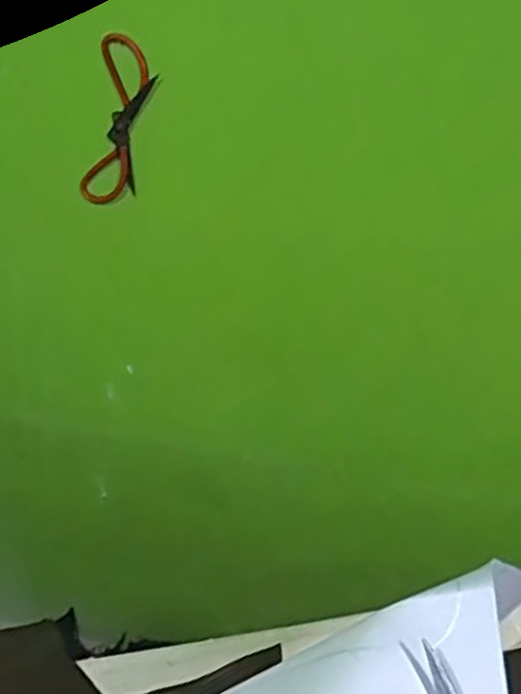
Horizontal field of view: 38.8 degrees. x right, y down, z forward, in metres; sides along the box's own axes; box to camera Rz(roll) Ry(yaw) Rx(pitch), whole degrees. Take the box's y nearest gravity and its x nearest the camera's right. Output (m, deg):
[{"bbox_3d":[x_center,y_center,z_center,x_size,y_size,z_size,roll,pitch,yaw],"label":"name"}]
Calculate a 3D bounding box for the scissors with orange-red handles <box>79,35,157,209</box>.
[{"bbox_3d":[-0.186,-0.288,0.956,0.096,0.213,0.019,5,35,-4],"label":"scissors with orange-red handles"}]

